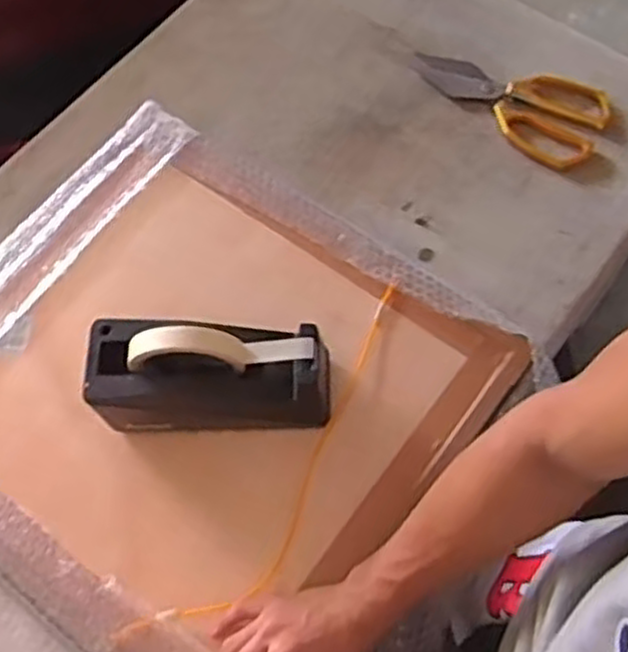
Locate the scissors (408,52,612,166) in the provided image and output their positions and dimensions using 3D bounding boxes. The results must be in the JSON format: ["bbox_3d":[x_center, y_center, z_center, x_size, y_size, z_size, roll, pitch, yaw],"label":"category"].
[{"bbox_3d":[0.212,-0.256,0.870,0.223,0.019,0.108,26,67,13],"label":"scissors"}]

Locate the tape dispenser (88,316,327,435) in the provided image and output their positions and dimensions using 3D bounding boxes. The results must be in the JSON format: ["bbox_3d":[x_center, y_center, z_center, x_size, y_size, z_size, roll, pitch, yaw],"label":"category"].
[{"bbox_3d":[-0.091,0.041,0.684,0.206,0.119,0.082,-2,67,0],"label":"tape dispenser"}]

